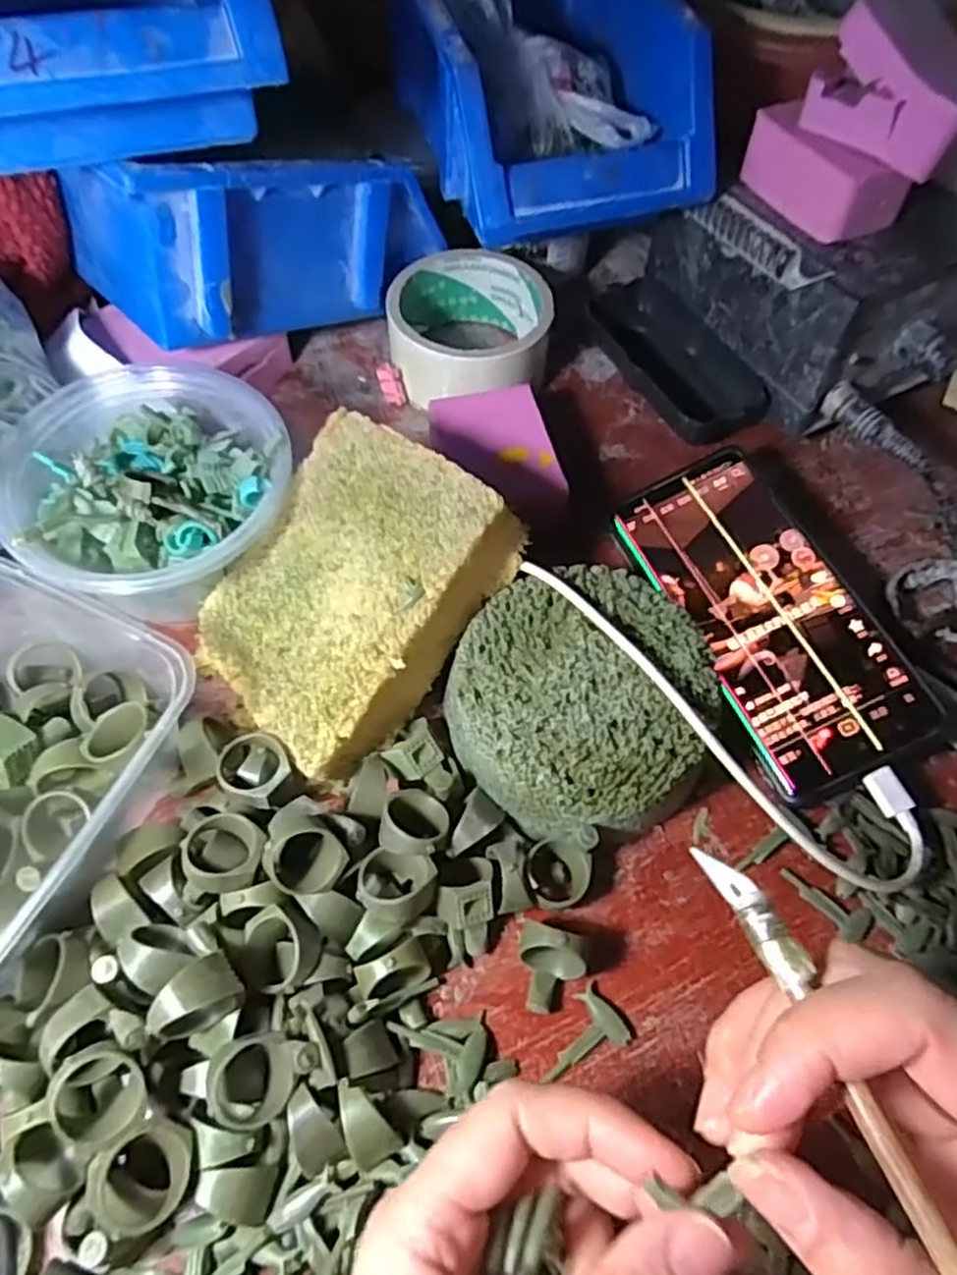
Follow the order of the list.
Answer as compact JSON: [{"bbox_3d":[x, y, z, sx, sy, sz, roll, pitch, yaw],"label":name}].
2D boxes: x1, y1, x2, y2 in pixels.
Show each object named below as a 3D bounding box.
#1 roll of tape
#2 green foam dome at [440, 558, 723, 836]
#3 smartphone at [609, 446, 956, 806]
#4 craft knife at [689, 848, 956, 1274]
[{"bbox_3d":[-0.005,-0.163,0.397,0.083,0.044,0.086,1,62,-1],"label":"roll of tape"},{"bbox_3d":[0.040,0.026,0.297,0.099,0.045,0.099,1,62,-1],"label":"green foam dome"},{"bbox_3d":[0.130,-0.013,0.326,0.077,0.005,0.161,-27,64,1],"label":"smartphone"},{"bbox_3d":[0.091,0.113,0.154,0.012,0.004,0.155,-37,52,16],"label":"craft knife"}]

